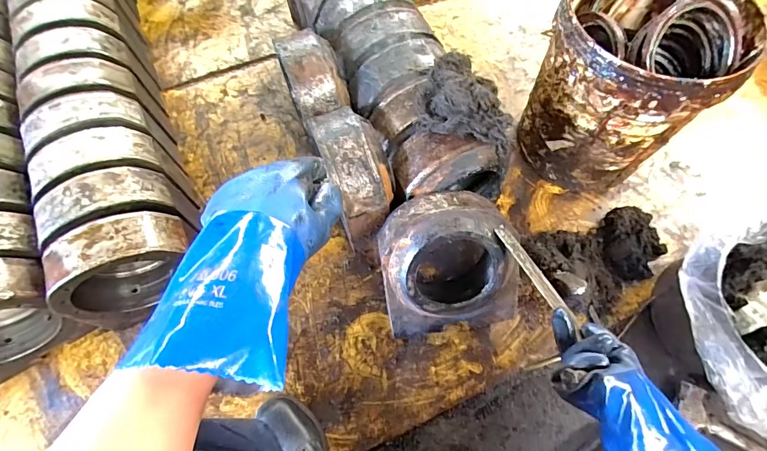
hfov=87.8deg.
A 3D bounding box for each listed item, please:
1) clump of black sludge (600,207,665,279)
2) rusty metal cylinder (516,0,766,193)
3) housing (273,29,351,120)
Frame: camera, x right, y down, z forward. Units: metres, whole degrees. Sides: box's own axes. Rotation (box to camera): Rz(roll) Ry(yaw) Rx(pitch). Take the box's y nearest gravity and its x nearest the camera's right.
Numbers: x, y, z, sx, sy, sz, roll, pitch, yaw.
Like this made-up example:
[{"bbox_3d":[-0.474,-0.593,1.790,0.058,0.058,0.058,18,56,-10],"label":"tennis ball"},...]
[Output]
[{"bbox_3d":[0.510,0.035,0.808,0.128,0.064,0.142,-4,65,-1],"label":"clump of black sludge"},{"bbox_3d":[0.450,-0.277,0.777,0.282,0.371,0.294,-1,64,2],"label":"rusty metal cylinder"},{"bbox_3d":[-0.136,-0.298,0.780,0.106,0.074,0.159,-20,65,-7],"label":"housing"}]

